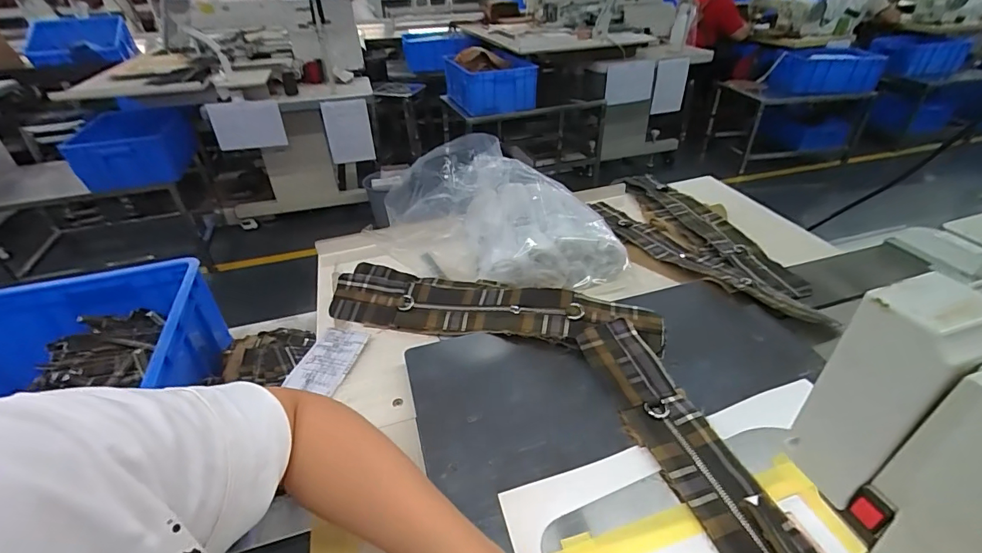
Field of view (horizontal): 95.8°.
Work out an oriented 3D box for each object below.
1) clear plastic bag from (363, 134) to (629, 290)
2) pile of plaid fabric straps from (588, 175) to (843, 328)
[{"bbox_3d":[0.000,-0.099,0.660,0.395,0.168,0.167,4,36,10],"label":"clear plastic bag"},{"bbox_3d":[0.337,-0.062,0.738,0.182,0.027,0.470,-16,37,-17],"label":"pile of plaid fabric straps"}]

